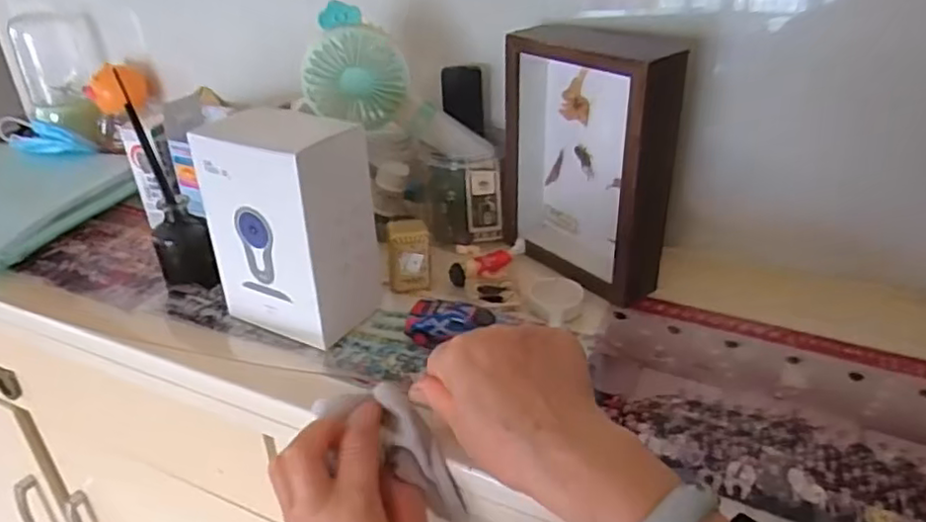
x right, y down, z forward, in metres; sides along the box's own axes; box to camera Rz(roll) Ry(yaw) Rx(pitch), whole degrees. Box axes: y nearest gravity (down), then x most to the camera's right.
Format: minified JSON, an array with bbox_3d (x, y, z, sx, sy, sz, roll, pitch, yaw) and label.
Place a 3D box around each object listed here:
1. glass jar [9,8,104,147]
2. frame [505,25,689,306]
[{"bbox_3d":[-0.486,-0.228,0.789,0.091,0.131,0.095,-1,29,1],"label":"glass jar"},{"bbox_3d":[0.091,-0.087,0.525,0.043,0.182,0.162,-22,35,-31],"label":"frame"}]

